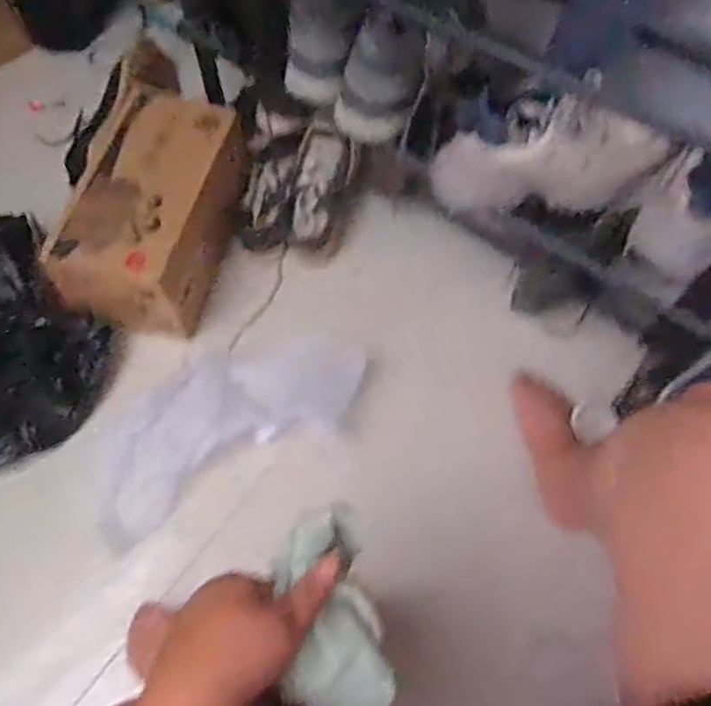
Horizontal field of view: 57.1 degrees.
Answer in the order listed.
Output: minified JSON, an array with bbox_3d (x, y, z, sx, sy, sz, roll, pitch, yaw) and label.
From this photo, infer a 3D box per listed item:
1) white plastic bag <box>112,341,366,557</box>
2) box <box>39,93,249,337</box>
[{"bbox_3d":[-0.175,0.077,0.902,0.360,0.035,0.181,-30,70,-13],"label":"white plastic bag"},{"bbox_3d":[-0.279,-0.200,0.918,0.190,0.191,0.312,14,67,5],"label":"box"}]

